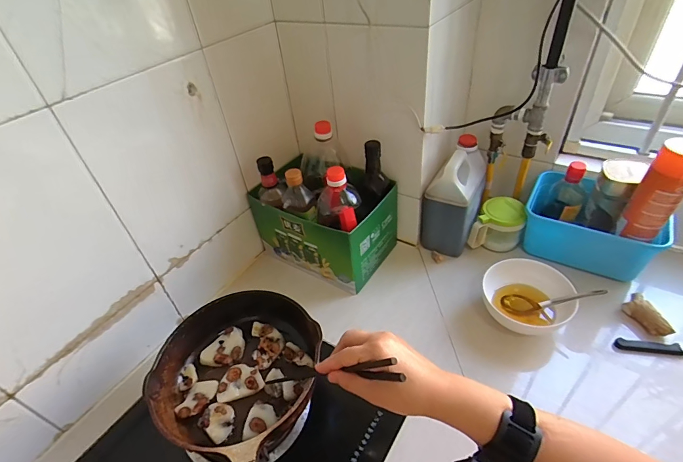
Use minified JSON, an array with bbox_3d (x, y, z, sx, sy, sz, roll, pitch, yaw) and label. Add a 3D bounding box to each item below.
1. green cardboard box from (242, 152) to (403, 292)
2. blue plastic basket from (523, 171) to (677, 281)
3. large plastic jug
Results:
[{"bbox_3d":[-0.038,-0.026,0.802,0.269,0.183,0.176,19,47,26],"label":"green cardboard box"},{"bbox_3d":[0.502,0.005,0.757,0.242,0.140,0.142,23,49,29],"label":"blue plastic basket"},{"bbox_3d":[0.243,-0.069,0.794,0.105,0.222,0.160,15,46,22],"label":"large plastic jug"}]

